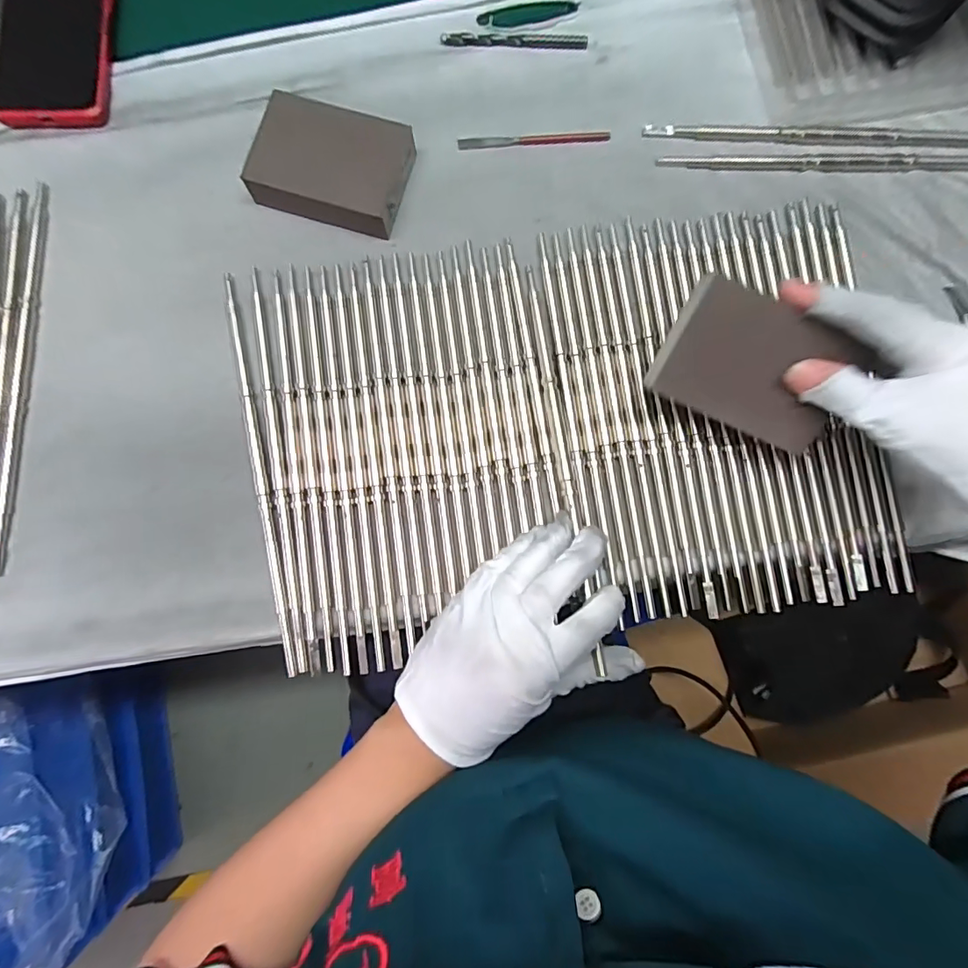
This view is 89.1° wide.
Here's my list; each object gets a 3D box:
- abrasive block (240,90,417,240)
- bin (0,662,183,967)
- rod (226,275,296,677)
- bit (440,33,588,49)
[{"bbox_3d":[-0.102,-0.214,0.331,0.096,0.022,0.067,16,84,0],"label":"abrasive block"},{"bbox_3d":[-0.739,0.532,0.808,0.392,0.326,0.429,-9,84,-3],"label":"bin"},{"bbox_3d":[-0.143,-0.012,0.311,0.008,0.004,0.257,-12,84,-3],"label":"rod"},{"bbox_3d":[0.023,-0.326,0.361,0.106,0.005,0.008,1,84,-2],"label":"bit"}]

